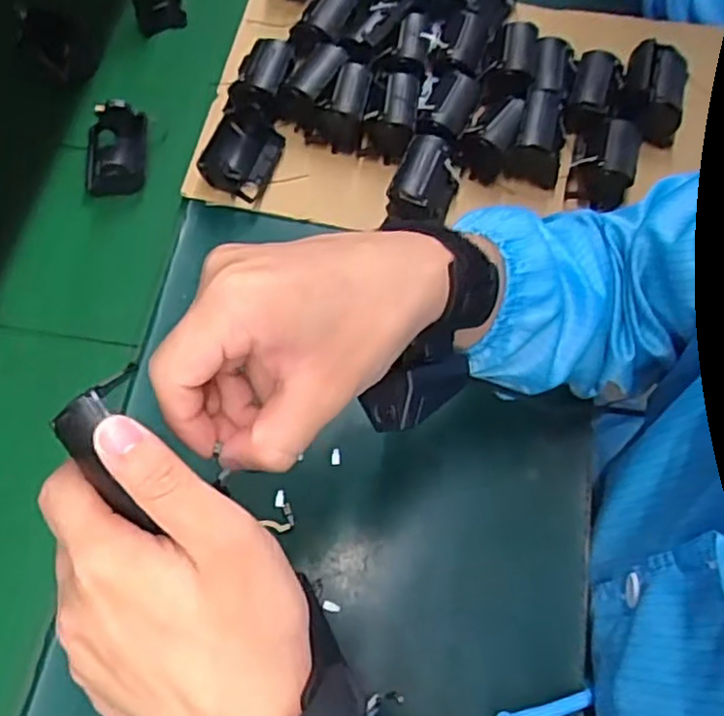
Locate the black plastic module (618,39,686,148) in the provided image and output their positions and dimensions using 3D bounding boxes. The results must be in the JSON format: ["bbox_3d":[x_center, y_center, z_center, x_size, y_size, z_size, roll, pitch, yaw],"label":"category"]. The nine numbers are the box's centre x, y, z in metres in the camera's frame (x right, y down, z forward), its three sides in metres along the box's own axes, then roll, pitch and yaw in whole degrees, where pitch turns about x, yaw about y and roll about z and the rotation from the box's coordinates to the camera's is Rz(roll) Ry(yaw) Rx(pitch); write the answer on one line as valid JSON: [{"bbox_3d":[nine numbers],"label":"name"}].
[{"bbox_3d":[0.254,-0.231,0.598,0.049,0.050,0.073,11,67,3],"label":"black plastic module"}]

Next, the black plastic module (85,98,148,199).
[{"bbox_3d":[-0.211,-0.179,0.586,0.053,0.043,0.075,-6,67,-4],"label":"black plastic module"}]

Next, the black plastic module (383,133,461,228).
[{"bbox_3d":[0.051,-0.141,0.560,0.048,0.041,0.070,18,68,6],"label":"black plastic module"}]

